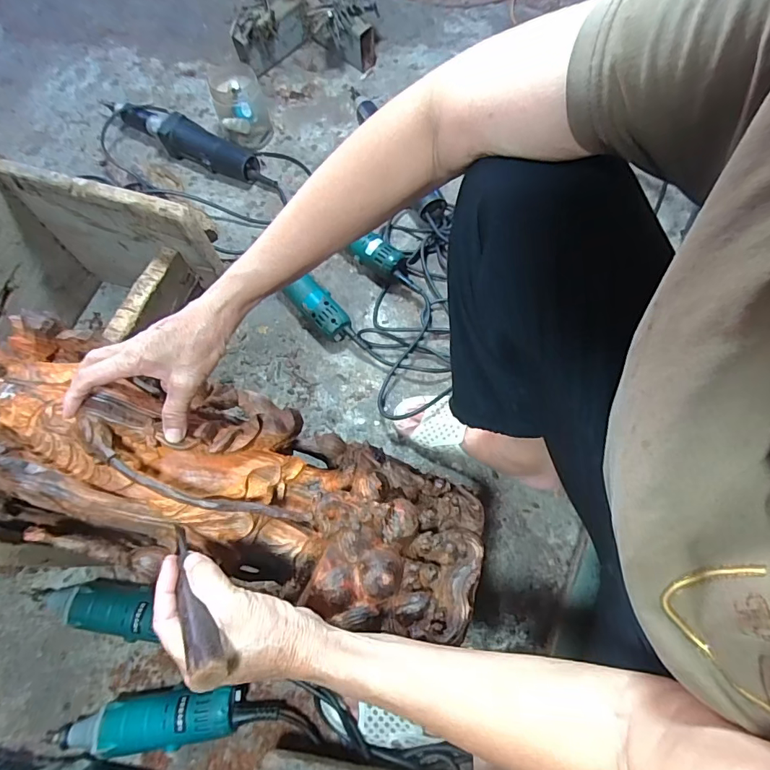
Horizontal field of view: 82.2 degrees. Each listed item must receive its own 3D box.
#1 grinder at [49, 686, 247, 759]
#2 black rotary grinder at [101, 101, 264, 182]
[{"bbox_3d":[-0.292,0.385,0.497,0.193,0.057,0.055,-11,66,-4],"label":"grinder"},{"bbox_3d":[-0.424,-0.505,0.894,0.399,0.064,0.062,30,69,13],"label":"black rotary grinder"}]

